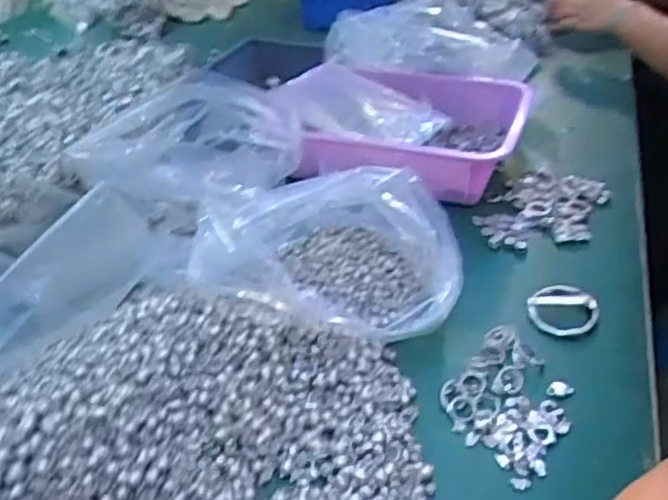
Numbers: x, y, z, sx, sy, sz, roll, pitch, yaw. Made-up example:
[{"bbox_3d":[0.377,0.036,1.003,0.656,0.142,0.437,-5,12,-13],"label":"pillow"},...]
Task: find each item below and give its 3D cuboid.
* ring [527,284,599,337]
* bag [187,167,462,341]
[{"bbox_3d":[0.203,0.051,0.605,0.058,0.012,0.059,-11,36,-13],"label":"ring"},{"bbox_3d":[0.000,-0.010,0.590,0.215,0.102,0.149,3,36,6],"label":"bag"}]

